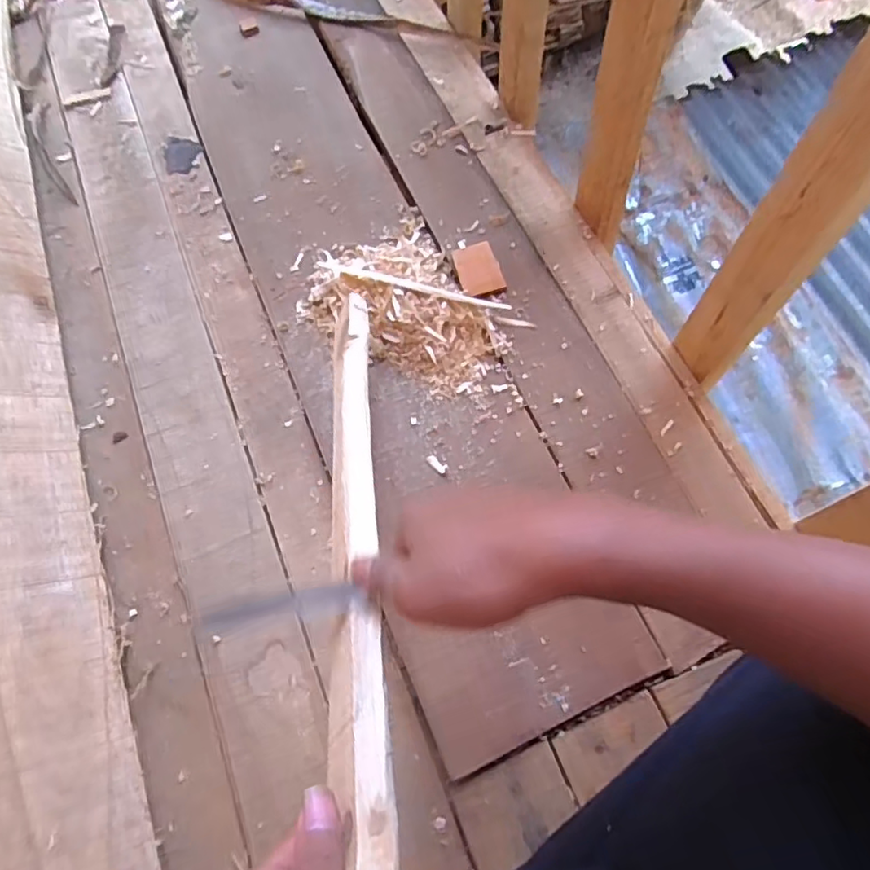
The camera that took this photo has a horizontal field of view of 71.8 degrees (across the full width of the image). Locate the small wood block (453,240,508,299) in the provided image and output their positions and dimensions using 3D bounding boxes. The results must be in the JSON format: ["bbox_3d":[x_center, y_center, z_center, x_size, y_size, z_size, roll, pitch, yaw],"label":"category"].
[{"bbox_3d":[0.046,-0.174,0.635,0.044,0.011,0.063,-13,67,-5],"label":"small wood block"}]

